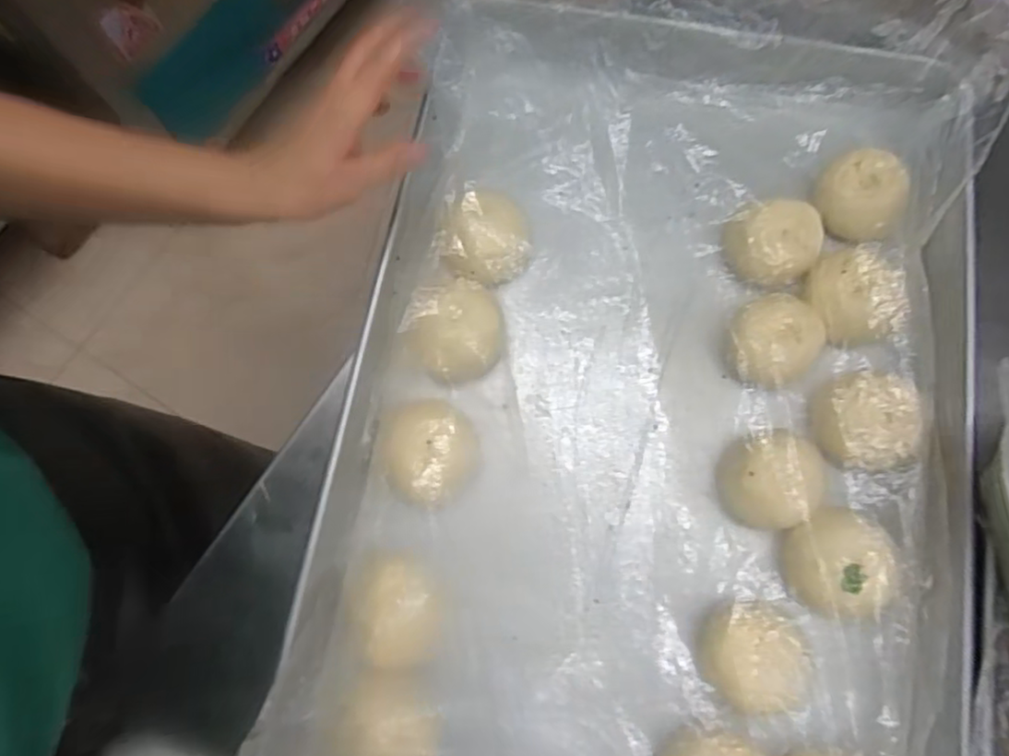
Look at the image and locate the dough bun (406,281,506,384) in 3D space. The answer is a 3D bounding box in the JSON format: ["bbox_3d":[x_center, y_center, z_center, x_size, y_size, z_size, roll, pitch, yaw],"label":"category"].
[{"bbox_3d":[-0.033,-0.033,0.461,0.065,0.036,0.064,0,74,1],"label":"dough bun"}]

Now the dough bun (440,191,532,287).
[{"bbox_3d":[-0.013,-0.102,0.475,0.063,0.031,0.066,-4,74,0],"label":"dough bun"}]

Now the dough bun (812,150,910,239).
[{"bbox_3d":[0.264,-0.134,0.483,0.061,0.035,0.060,40,79,11],"label":"dough bun"}]

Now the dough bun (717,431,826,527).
[{"bbox_3d":[0.180,0.067,0.432,0.068,0.032,0.060,-8,74,-1],"label":"dough bun"}]

